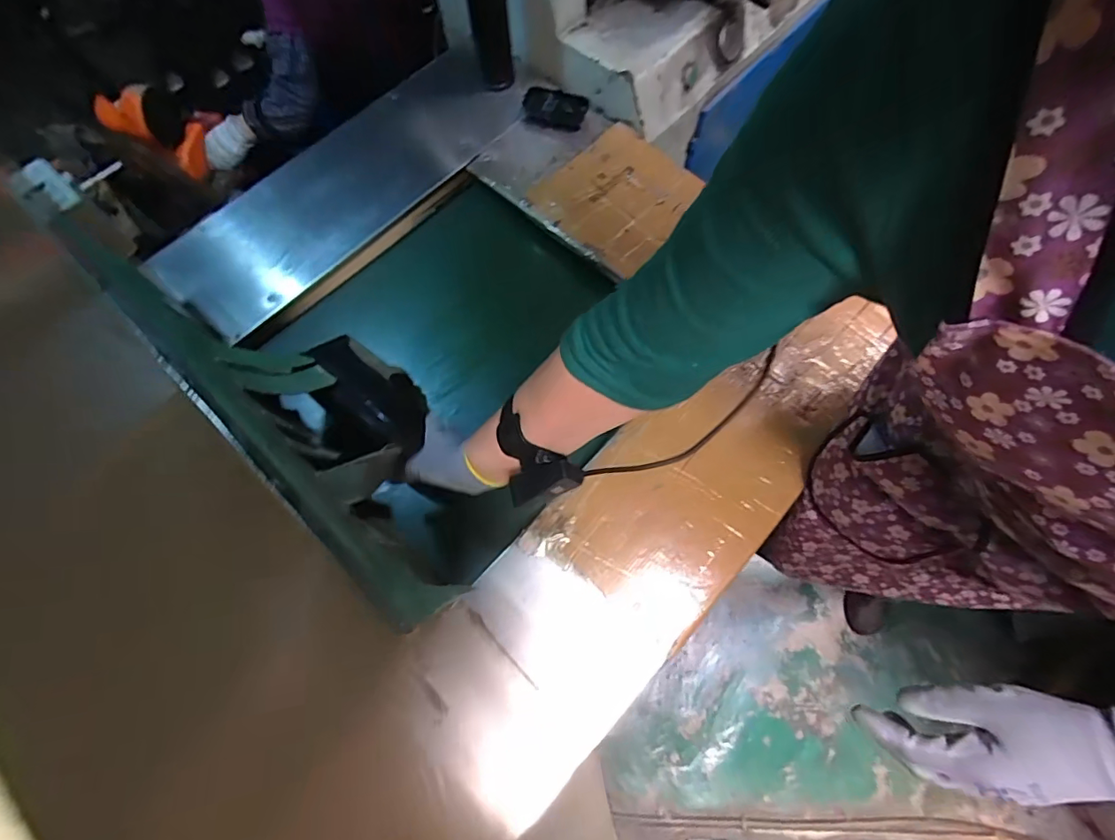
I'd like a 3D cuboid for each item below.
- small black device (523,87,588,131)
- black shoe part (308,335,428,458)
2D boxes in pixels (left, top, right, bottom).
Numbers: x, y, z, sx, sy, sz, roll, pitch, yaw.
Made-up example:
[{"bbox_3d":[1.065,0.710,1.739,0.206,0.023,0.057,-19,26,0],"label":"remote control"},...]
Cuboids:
[{"bbox_3d":[-0.005,-0.540,0.871,0.108,0.022,0.068,10,72,4],"label":"small black device"},{"bbox_3d":[-0.259,-0.042,0.699,0.225,0.030,0.118,41,35,15],"label":"black shoe part"}]

